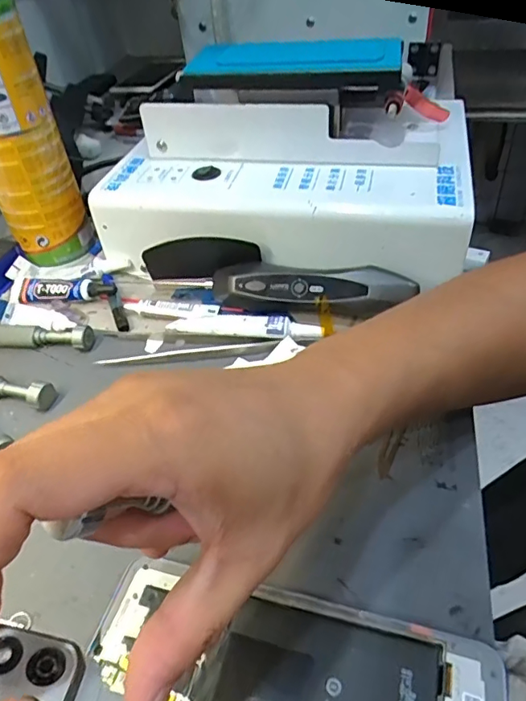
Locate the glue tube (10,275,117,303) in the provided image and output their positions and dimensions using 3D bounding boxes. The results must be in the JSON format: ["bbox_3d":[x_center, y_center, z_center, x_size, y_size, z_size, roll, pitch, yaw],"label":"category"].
[{"bbox_3d":[-0.161,-0.049,0.408,0.095,0.015,0.027,5,45,11],"label":"glue tube"}]

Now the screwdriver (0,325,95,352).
[{"bbox_3d":[-0.173,-0.011,0.365,0.108,0.016,0.015,4,44,10],"label":"screwdriver"}]

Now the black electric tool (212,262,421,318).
[{"bbox_3d":[0.032,-0.043,0.362,0.140,0.026,0.030,8,45,14],"label":"black electric tool"}]

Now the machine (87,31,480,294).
[{"bbox_3d":[0.021,-0.161,0.413,0.274,0.130,0.187,6,45,13],"label":"machine"}]

